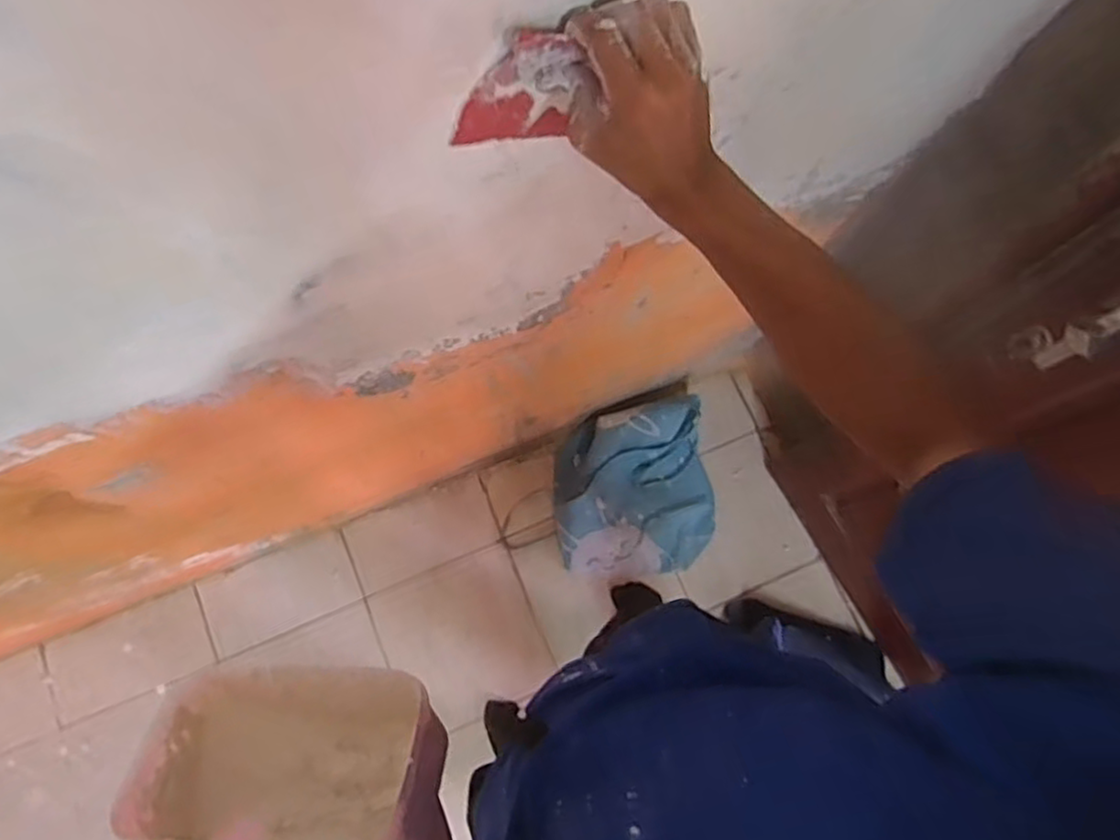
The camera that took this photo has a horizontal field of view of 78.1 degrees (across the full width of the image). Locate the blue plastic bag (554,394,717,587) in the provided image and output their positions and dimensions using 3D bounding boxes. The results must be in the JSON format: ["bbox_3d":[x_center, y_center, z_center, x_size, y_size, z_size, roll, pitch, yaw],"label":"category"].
[{"bbox_3d":[0.164,0.156,1.484,0.356,0.104,0.355,-13,76,-4],"label":"blue plastic bag"}]

